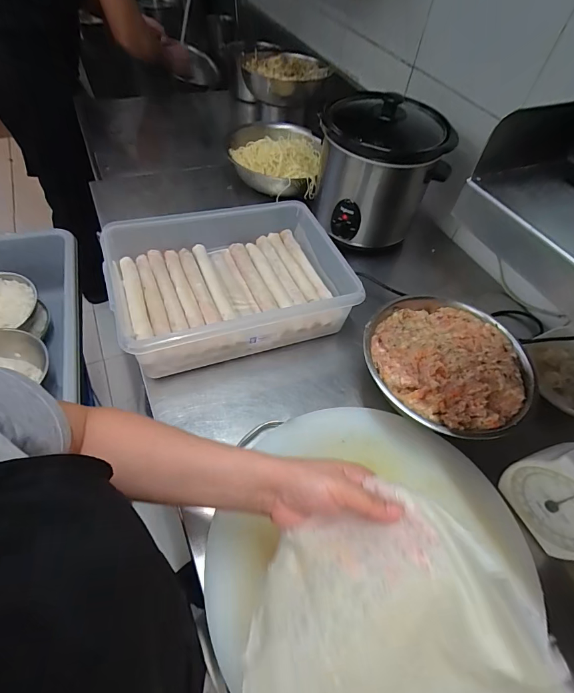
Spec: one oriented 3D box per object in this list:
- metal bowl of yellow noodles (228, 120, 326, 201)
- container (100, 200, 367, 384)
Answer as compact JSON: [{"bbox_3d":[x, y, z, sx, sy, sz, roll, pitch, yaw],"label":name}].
[{"bbox_3d":[-0.025,-0.446,0.864,0.201,0.077,0.245,5,52,-2],"label":"metal bowl of yellow noodles"},{"bbox_3d":[-0.087,-0.099,0.616,0.352,0.119,0.249,-15,56,-17],"label":"container"}]

